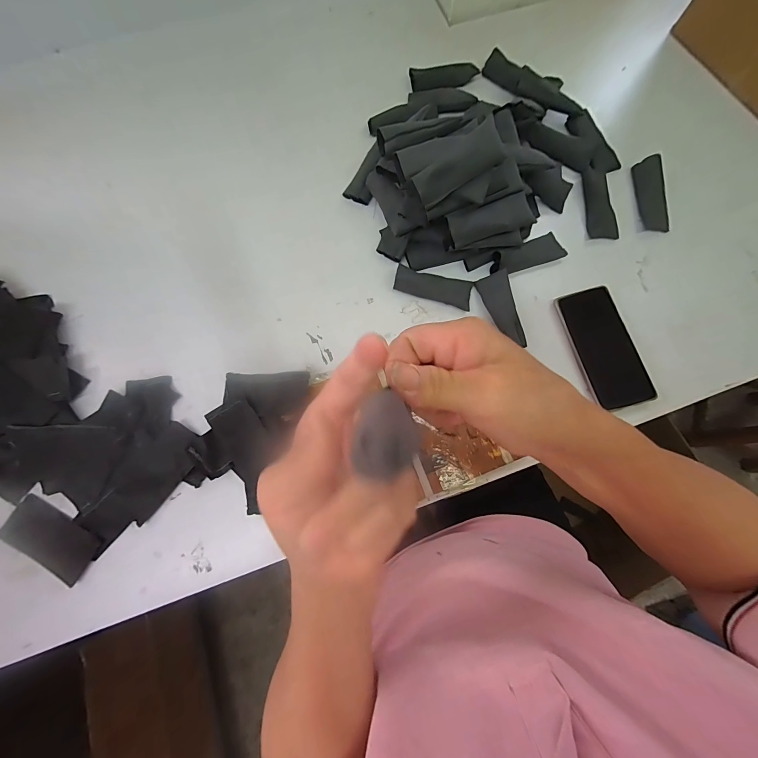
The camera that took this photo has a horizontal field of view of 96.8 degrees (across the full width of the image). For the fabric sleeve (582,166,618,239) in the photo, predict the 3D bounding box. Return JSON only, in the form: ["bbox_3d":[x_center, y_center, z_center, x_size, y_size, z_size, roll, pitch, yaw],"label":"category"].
[{"bbox_3d":[0.314,-0.250,0.481,0.037,0.007,0.102,-7,85,11],"label":"fabric sleeve"}]

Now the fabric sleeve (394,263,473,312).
[{"bbox_3d":[0.072,-0.122,0.450,0.103,0.008,0.036,11,98,-6],"label":"fabric sleeve"}]

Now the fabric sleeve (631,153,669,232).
[{"bbox_3d":[0.391,-0.264,0.483,0.035,0.008,0.106,-8,87,23],"label":"fabric sleeve"}]

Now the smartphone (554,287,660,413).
[{"bbox_3d":[0.291,-0.041,0.435,0.074,0.011,0.157,-16,78,-2],"label":"smartphone"}]

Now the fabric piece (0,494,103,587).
[{"bbox_3d":[-0.387,0.187,0.396,0.117,0.013,0.061,30,80,7],"label":"fabric piece"}]

